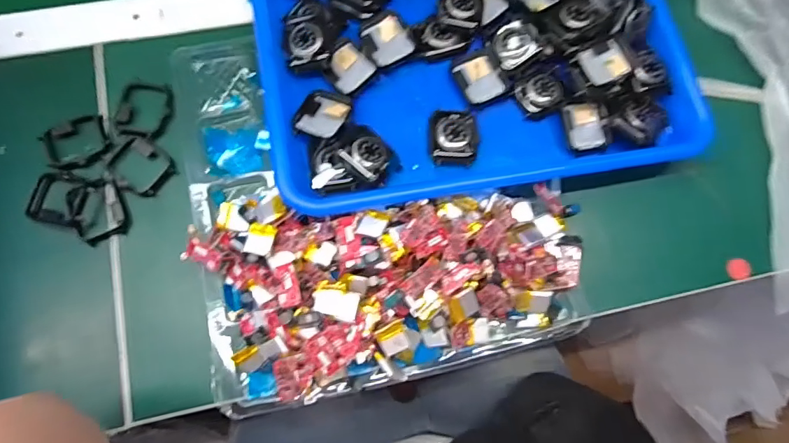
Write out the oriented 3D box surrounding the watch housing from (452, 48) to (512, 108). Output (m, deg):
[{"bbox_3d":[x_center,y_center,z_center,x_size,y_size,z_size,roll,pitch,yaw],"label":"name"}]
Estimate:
[{"bbox_3d":[0.067,-0.113,0.367,0.036,0.007,0.043,-24,78,-8],"label":"watch housing"}]

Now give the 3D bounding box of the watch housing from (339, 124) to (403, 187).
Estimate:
[{"bbox_3d":[-0.020,-0.047,0.335,0.036,0.011,0.043,-42,93,-24],"label":"watch housing"}]

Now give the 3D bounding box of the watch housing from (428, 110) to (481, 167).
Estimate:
[{"bbox_3d":[0.045,-0.064,0.350,0.037,0.007,0.043,-1,76,-3],"label":"watch housing"}]

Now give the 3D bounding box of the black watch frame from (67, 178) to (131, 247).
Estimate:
[{"bbox_3d":[-0.213,-0.009,0.341,0.035,0.014,0.042,-20,78,-8],"label":"black watch frame"}]

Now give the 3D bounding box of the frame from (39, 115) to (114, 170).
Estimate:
[{"bbox_3d":[-0.238,-0.058,0.351,0.047,0.004,0.039,-21,78,-8],"label":"frame"}]

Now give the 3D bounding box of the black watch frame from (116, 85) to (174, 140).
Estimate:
[{"bbox_3d":[-0.191,-0.085,0.359,0.040,0.004,0.043,5,76,-2],"label":"black watch frame"}]

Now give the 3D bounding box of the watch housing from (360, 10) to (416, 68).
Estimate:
[{"bbox_3d":[-0.005,-0.142,0.365,0.033,0.008,0.040,-23,78,-8],"label":"watch housing"}]

